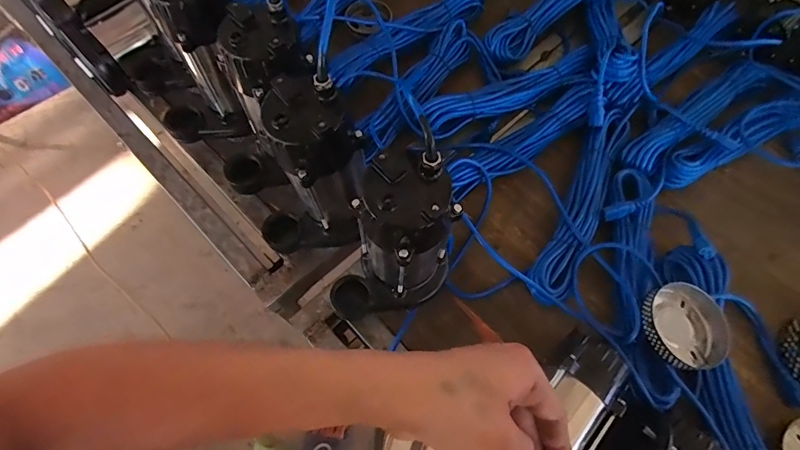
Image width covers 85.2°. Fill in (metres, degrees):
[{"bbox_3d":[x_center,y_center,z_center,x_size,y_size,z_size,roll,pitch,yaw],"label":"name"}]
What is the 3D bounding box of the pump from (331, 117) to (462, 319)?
[{"bbox_3d":[-0.009,0.026,0.486,0.166,0.243,0.100,-33,71,-13],"label":"pump"}]

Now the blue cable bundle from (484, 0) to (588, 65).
[{"bbox_3d":[0.296,-0.416,0.807,0.341,0.078,0.077,-37,72,-15],"label":"blue cable bundle"}]

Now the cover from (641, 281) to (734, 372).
[{"bbox_3d":[0.366,0.132,0.563,0.108,0.044,0.105,-22,69,-9],"label":"cover"}]

